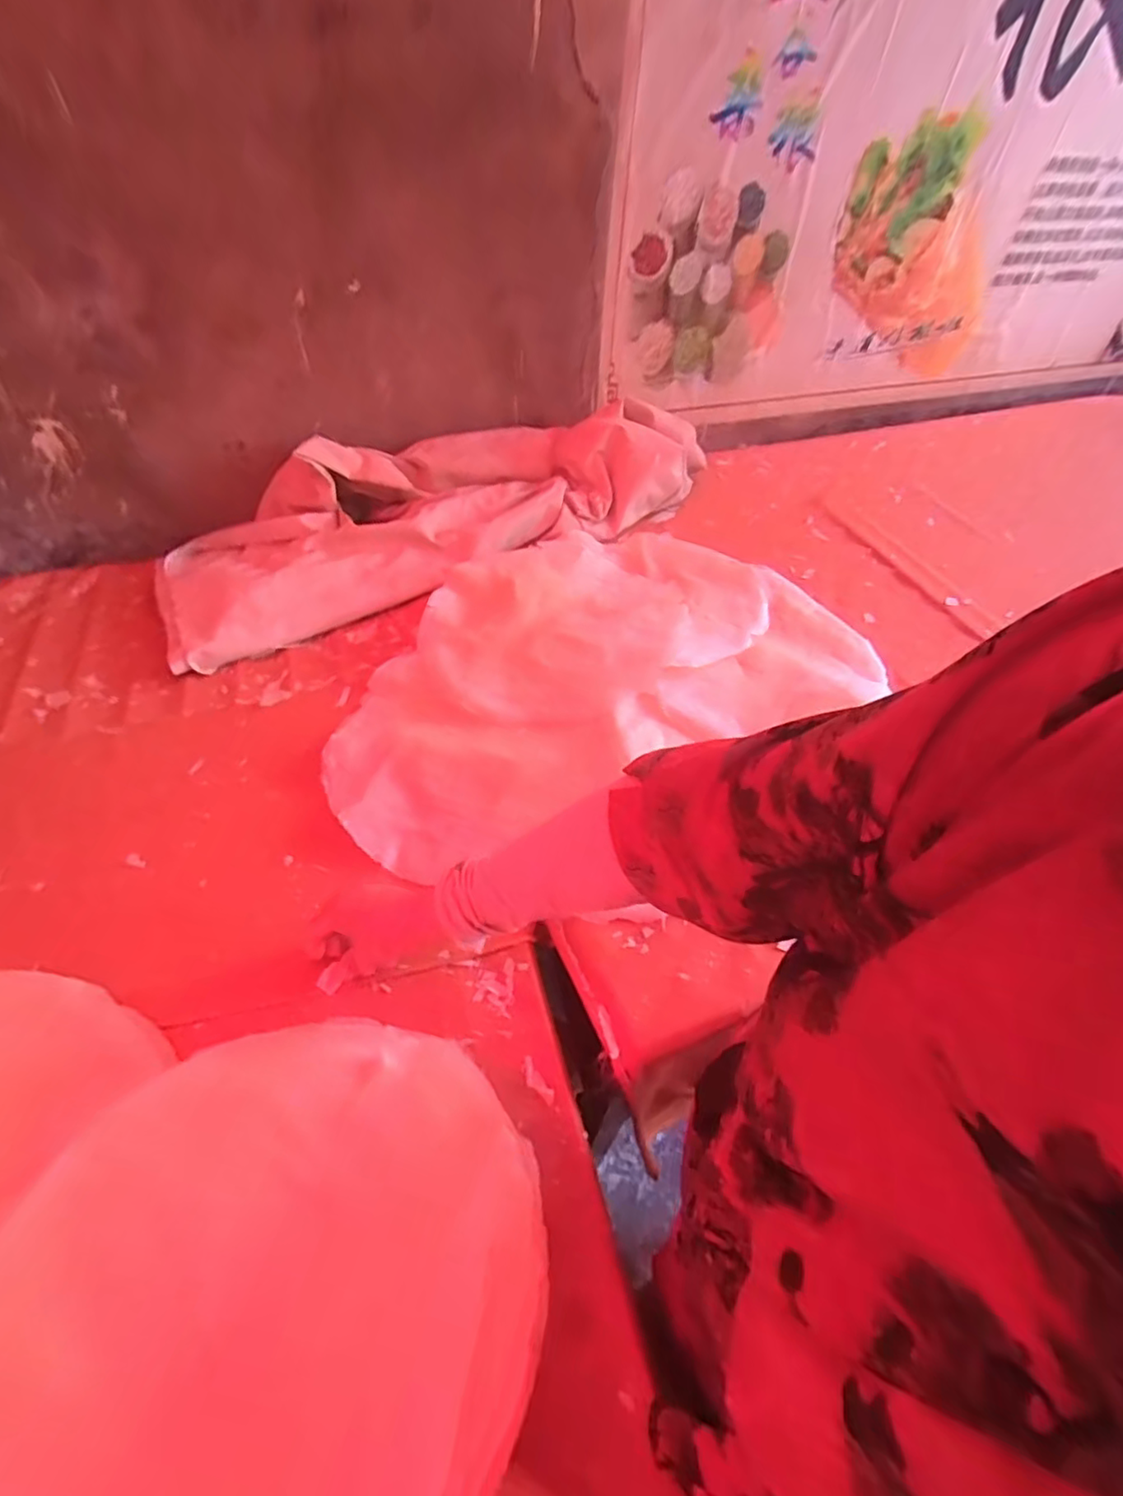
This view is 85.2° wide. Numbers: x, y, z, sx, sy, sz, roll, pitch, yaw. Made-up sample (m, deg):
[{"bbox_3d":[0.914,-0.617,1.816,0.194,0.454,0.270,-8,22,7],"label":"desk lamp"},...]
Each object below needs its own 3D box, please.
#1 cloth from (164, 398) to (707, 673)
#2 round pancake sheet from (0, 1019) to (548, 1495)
[{"bbox_3d":[-0.182,-0.416,1.000,0.895,0.145,0.328,-23,53,-21],"label":"cloth"},{"bbox_3d":[-0.193,0.339,0.373,0.354,0.082,0.327,1,49,-1],"label":"round pancake sheet"}]

